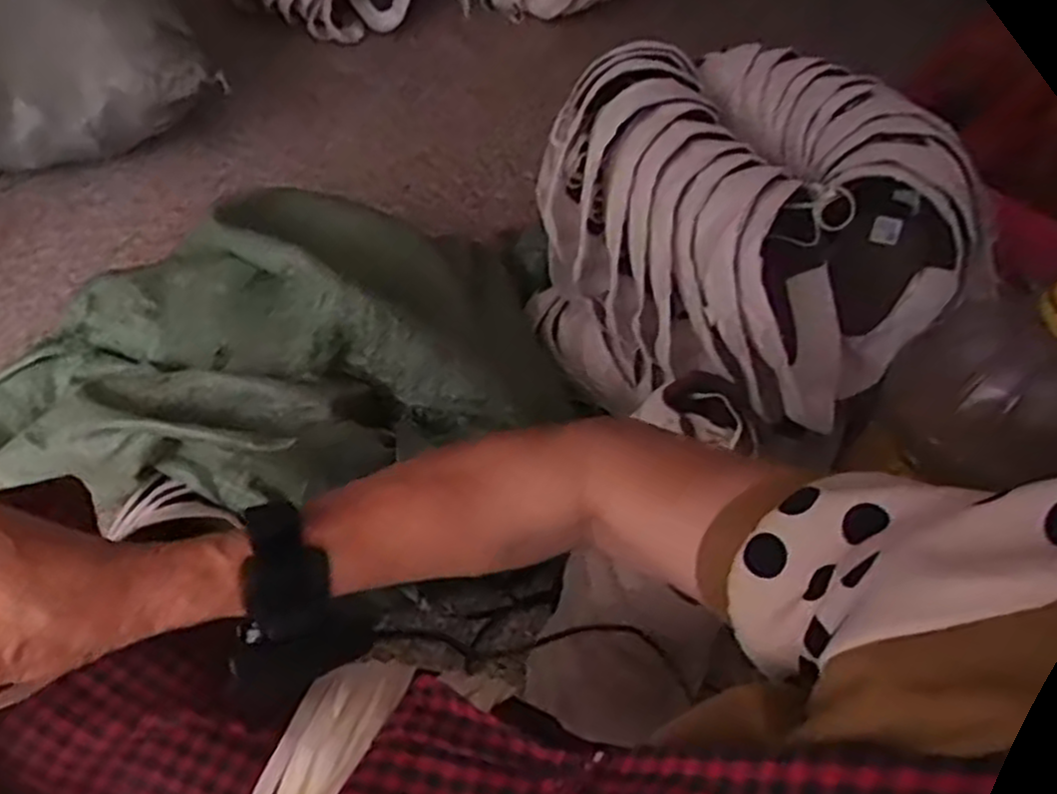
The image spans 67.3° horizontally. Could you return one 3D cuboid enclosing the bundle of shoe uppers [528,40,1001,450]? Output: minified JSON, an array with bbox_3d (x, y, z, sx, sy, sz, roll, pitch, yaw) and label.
[{"bbox_3d":[0.227,-0.153,0.902,0.345,0.321,0.424,-15,53,-18],"label":"bundle of shoe uppers"}]

